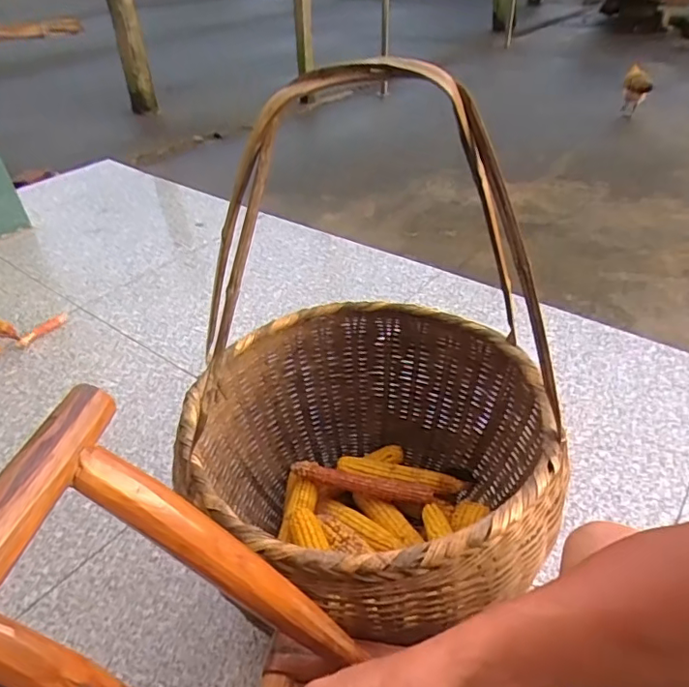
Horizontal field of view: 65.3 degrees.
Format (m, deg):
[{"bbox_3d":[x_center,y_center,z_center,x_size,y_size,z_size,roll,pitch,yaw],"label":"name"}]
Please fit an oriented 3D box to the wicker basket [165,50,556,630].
[{"bbox_3d":[0.028,0.047,0.706,0.513,0.722,0.518,20,44,26],"label":"wicker basket"}]

